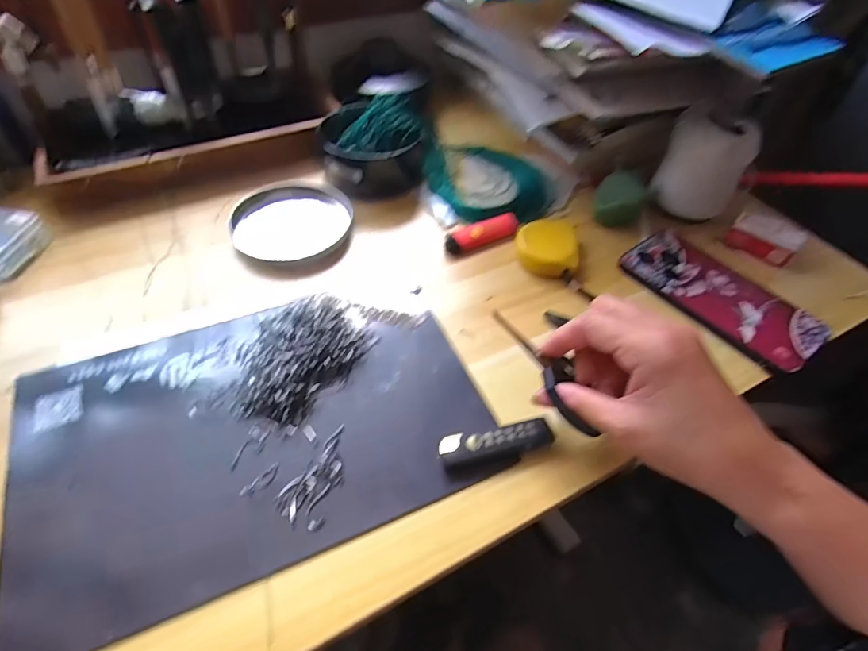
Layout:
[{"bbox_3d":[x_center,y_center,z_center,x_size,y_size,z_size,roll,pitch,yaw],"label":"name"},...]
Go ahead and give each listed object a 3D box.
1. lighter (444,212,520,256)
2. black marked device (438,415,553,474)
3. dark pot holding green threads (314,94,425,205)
[{"bbox_3d":[0.049,-0.089,0.460,0.080,0.011,0.025,-21,56,-20],"label":"lighter"},{"bbox_3d":[0.042,0.079,0.322,0.076,0.013,0.019,-9,53,-12],"label":"black marked device"},{"bbox_3d":[-0.061,-0.189,0.513,0.113,0.064,0.093,-13,49,-14],"label":"dark pot holding green threads"}]

